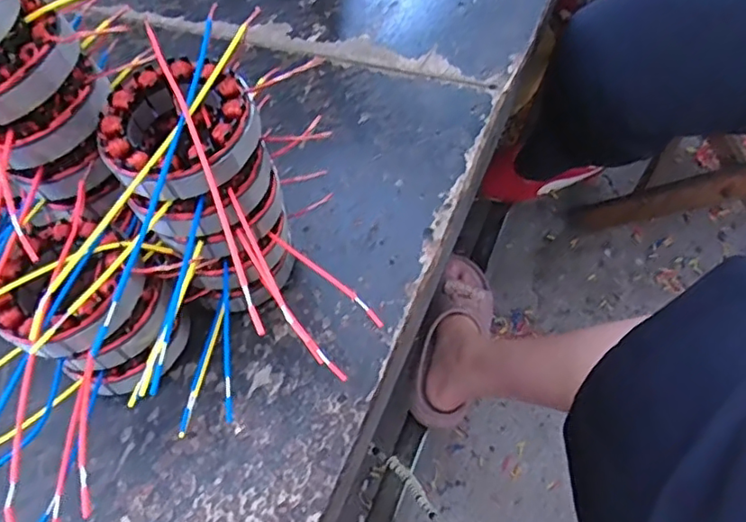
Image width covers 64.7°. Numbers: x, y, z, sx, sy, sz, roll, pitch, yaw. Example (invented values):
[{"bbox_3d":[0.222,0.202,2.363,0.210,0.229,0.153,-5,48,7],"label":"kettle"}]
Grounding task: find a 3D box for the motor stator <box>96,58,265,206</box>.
[{"bbox_3d":[-0.110,-0.072,0.331,0.087,0.040,0.089,-3,54,4],"label":"motor stator"}]

